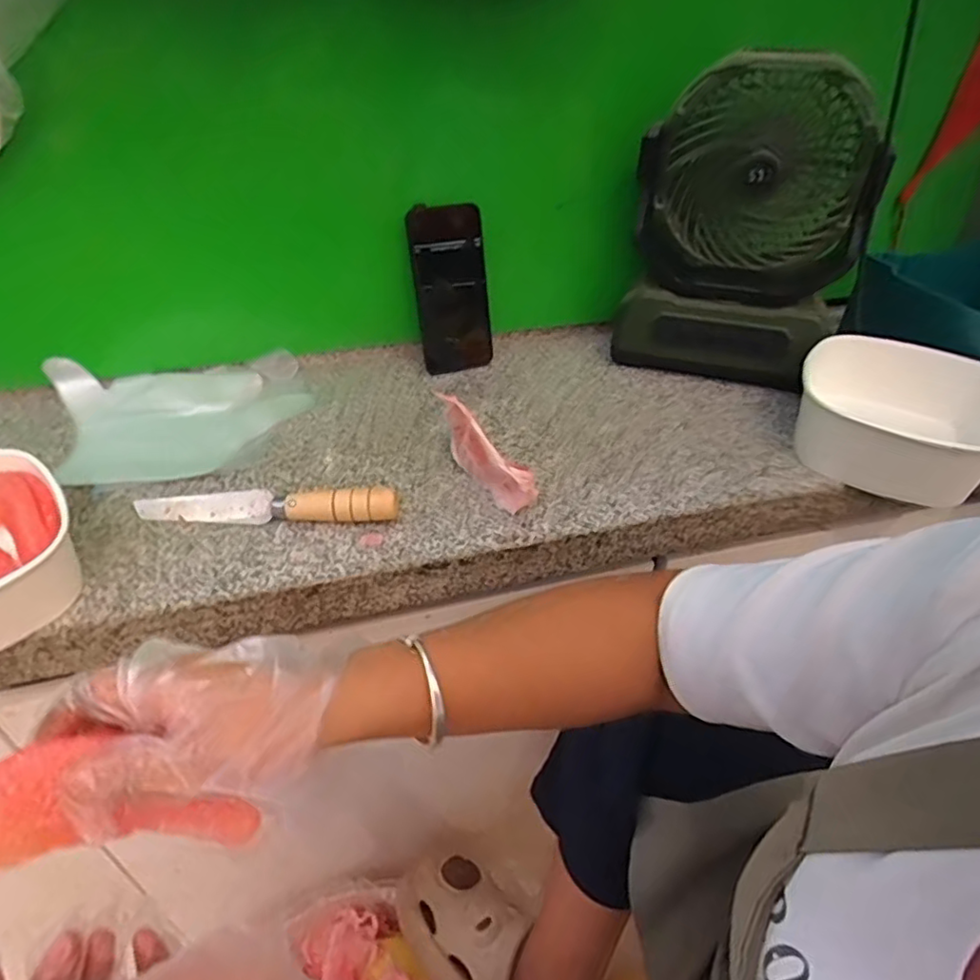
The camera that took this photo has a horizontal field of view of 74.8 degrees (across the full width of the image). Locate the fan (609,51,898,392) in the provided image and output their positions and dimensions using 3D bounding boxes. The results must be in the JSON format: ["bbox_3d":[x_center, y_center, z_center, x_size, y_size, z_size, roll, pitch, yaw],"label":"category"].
[{"bbox_3d":[0.247,-0.246,0.623,0.201,0.280,0.106,12,40,14],"label":"fan"}]

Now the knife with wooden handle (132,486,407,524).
[{"bbox_3d":[-0.176,0.008,0.501,0.206,0.031,0.022,2,39,1],"label":"knife with wooden handle"}]

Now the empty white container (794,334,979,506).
[{"bbox_3d":[0.366,-0.055,0.559,0.166,0.075,0.154,20,43,23],"label":"empty white container"}]

